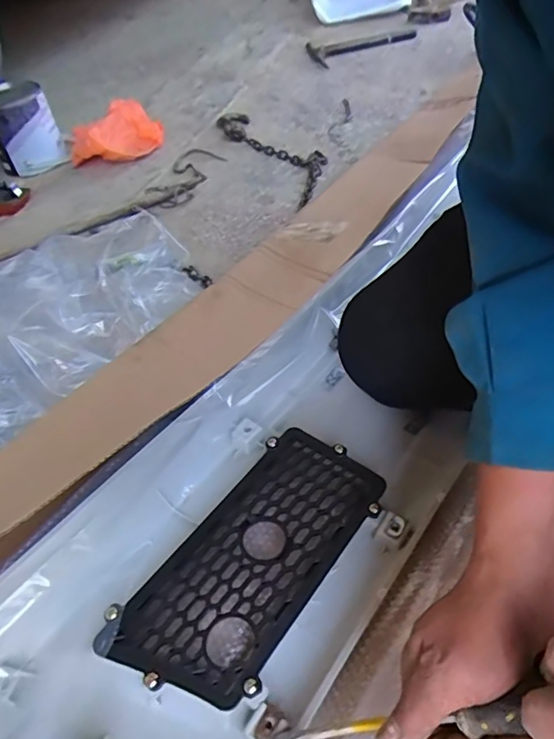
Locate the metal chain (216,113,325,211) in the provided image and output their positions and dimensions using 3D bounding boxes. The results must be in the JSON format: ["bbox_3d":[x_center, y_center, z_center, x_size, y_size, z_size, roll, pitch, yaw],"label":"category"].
[{"bbox_3d":[0.001,-0.464,1.111,0.127,0.022,0.393,-25,51,-15],"label":"metal chain"}]

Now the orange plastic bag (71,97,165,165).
[{"bbox_3d":[-0.362,-0.540,1.172,0.206,0.070,0.254,-17,50,-8],"label":"orange plastic bag"}]

